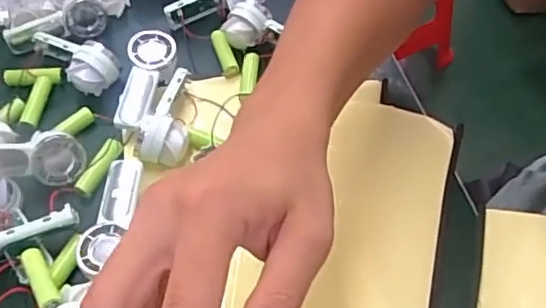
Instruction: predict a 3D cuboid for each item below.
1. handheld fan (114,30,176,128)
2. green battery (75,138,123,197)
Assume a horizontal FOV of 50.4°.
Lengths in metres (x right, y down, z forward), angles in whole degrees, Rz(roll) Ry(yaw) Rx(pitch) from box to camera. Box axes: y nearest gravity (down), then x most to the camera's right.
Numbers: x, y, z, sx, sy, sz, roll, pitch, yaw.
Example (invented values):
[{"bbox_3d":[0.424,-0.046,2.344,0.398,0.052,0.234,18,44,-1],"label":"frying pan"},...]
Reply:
[{"bbox_3d":[-0.106,-0.061,0.488,0.039,0.035,0.092,5,55,6],"label":"handheld fan"},{"bbox_3d":[-0.135,0.011,0.455,0.015,0.017,0.049,21,59,16],"label":"green battery"}]

